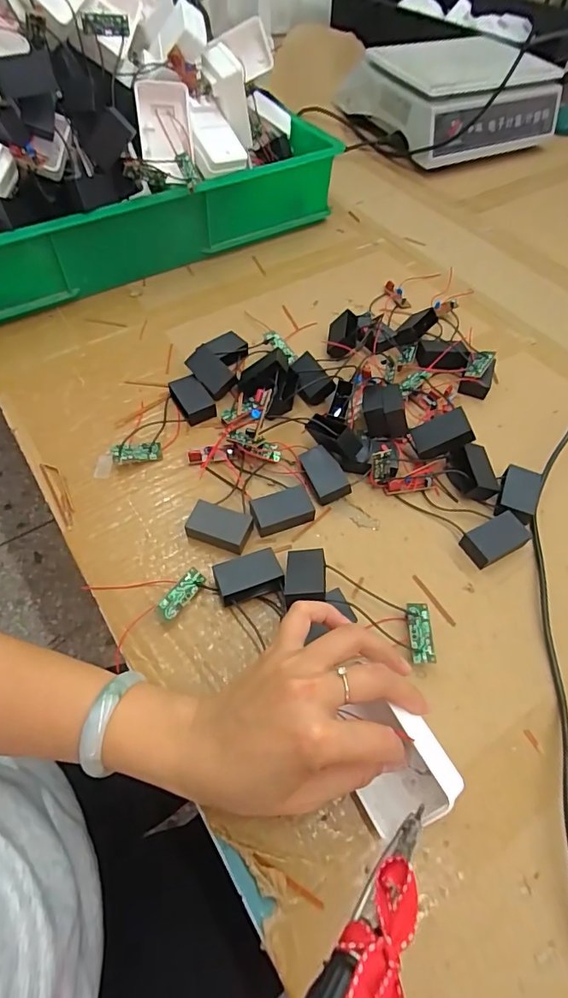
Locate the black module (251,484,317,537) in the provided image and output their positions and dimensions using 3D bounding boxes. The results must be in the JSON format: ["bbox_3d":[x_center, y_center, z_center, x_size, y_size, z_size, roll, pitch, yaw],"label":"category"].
[{"bbox_3d":[-0.002,0.010,0.400,0.049,0.020,0.028,-14,58,-12],"label":"black module"}]

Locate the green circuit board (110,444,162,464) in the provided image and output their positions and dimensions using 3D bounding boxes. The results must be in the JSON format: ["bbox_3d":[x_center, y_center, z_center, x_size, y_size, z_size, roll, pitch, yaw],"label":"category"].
[{"bbox_3d":[-0.132,-0.042,0.430,0.042,0.005,0.018,-6,99,-23],"label":"green circuit board"}]

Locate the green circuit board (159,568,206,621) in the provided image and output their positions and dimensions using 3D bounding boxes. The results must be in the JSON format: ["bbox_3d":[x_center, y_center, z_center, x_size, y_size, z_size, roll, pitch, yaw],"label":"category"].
[{"bbox_3d":[-0.077,0.071,0.359,0.016,0.004,0.040,48,59,-13],"label":"green circuit board"}]

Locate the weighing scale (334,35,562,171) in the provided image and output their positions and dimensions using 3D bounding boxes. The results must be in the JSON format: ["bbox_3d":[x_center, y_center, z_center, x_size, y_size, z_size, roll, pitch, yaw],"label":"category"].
[{"bbox_3d":[0.288,-0.697,0.840,0.284,0.113,0.259,-27,61,-20],"label":"weighing scale"}]

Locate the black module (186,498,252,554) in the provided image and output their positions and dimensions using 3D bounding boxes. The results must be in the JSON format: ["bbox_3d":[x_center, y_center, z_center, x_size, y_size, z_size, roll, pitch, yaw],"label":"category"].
[{"bbox_3d":[-0.052,0.024,0.390,0.049,0.018,0.030,19,57,10],"label":"black module"}]

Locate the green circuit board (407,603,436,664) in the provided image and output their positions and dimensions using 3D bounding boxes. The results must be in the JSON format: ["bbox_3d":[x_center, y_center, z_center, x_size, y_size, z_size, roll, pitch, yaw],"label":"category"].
[{"bbox_3d":[0.099,0.100,0.352,0.017,0.011,0.044,4,56,0],"label":"green circuit board"}]

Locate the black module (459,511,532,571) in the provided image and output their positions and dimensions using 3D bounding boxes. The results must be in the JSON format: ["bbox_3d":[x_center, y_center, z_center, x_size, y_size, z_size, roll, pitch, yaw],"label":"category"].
[{"bbox_3d":[0.174,0.033,0.393,0.052,0.015,0.030,-25,61,-18],"label":"black module"}]

